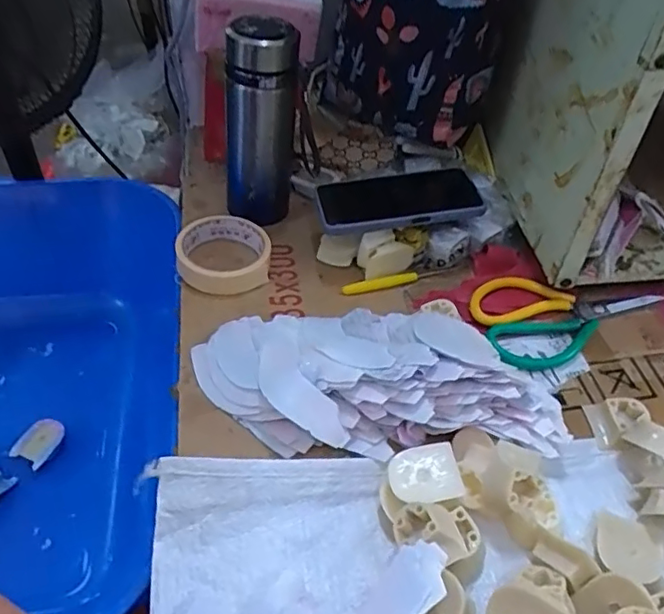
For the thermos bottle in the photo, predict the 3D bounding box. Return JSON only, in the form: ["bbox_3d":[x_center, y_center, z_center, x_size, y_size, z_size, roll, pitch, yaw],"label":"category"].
[{"bbox_3d":[-0.074,-0.189,0.603,0.075,0.201,0.074,-2,47,-7],"label":"thermos bottle"}]

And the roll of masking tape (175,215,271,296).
[{"bbox_3d":[-0.109,-0.054,0.593,0.089,0.038,0.089,-2,47,-7],"label":"roll of masking tape"}]

